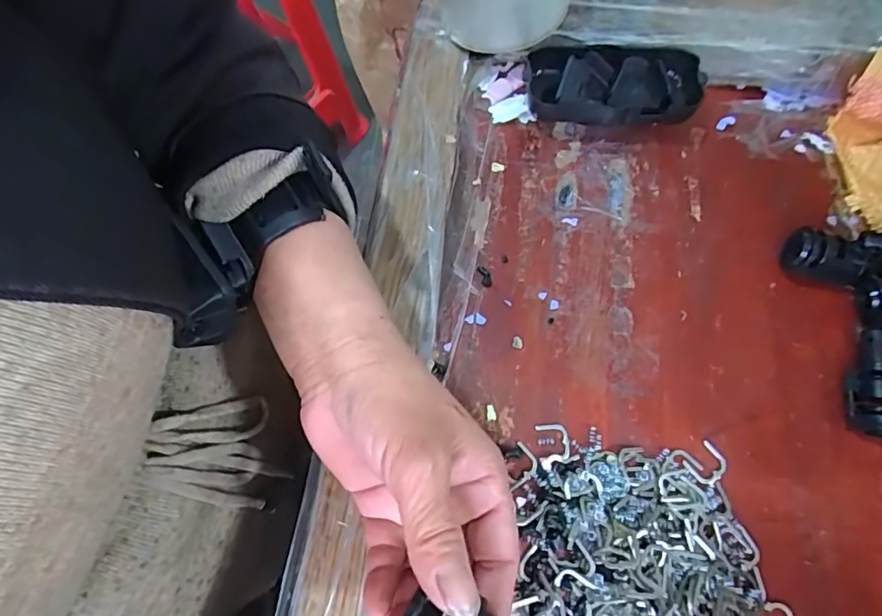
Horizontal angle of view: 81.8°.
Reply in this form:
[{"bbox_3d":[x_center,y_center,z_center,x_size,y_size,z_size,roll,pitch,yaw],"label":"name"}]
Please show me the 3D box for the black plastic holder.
[{"bbox_3d":[0.112,-0.145,0.338,0.106,0.028,0.054,6,67,4],"label":"black plastic holder"}]

